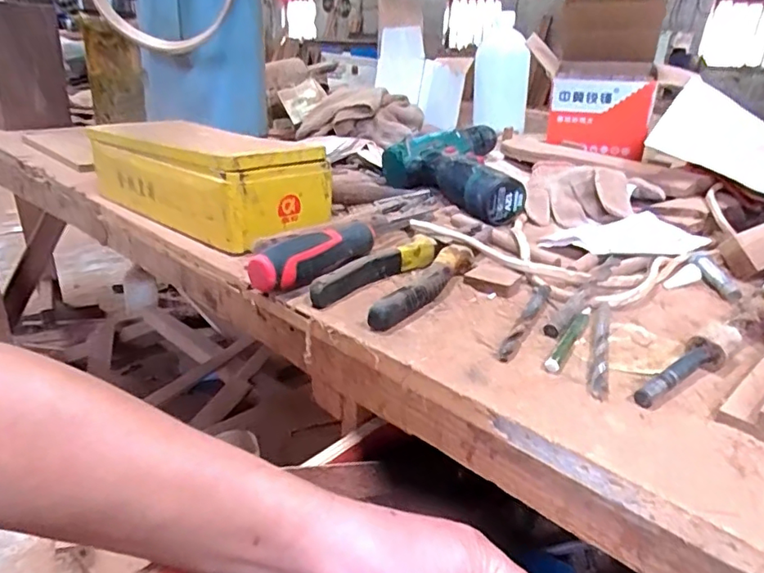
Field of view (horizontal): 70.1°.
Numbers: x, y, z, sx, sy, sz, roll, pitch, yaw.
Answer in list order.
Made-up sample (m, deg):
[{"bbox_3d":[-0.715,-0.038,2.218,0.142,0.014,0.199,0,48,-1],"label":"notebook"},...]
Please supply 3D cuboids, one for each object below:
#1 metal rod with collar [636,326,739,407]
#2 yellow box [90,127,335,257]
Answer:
[{"bbox_3d":[0.165,0.042,0.291,0.087,0.014,0.018,-16,31,-34],"label":"metal rod with collar"},{"bbox_3d":[-0.161,-0.106,0.503,0.226,0.065,0.116,23,32,37],"label":"yellow box"}]

